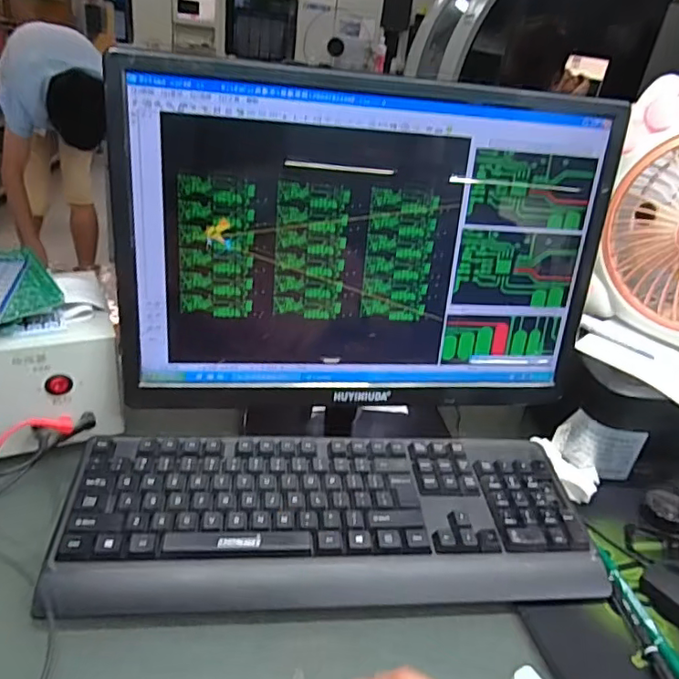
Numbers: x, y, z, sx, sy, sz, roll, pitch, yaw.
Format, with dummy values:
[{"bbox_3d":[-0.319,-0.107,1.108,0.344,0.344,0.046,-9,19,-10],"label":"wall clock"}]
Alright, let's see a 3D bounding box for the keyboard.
[{"bbox_3d":[-0.002,0.148,0.467,0.425,0.040,0.149,2,29,-10],"label":"keyboard"}]

